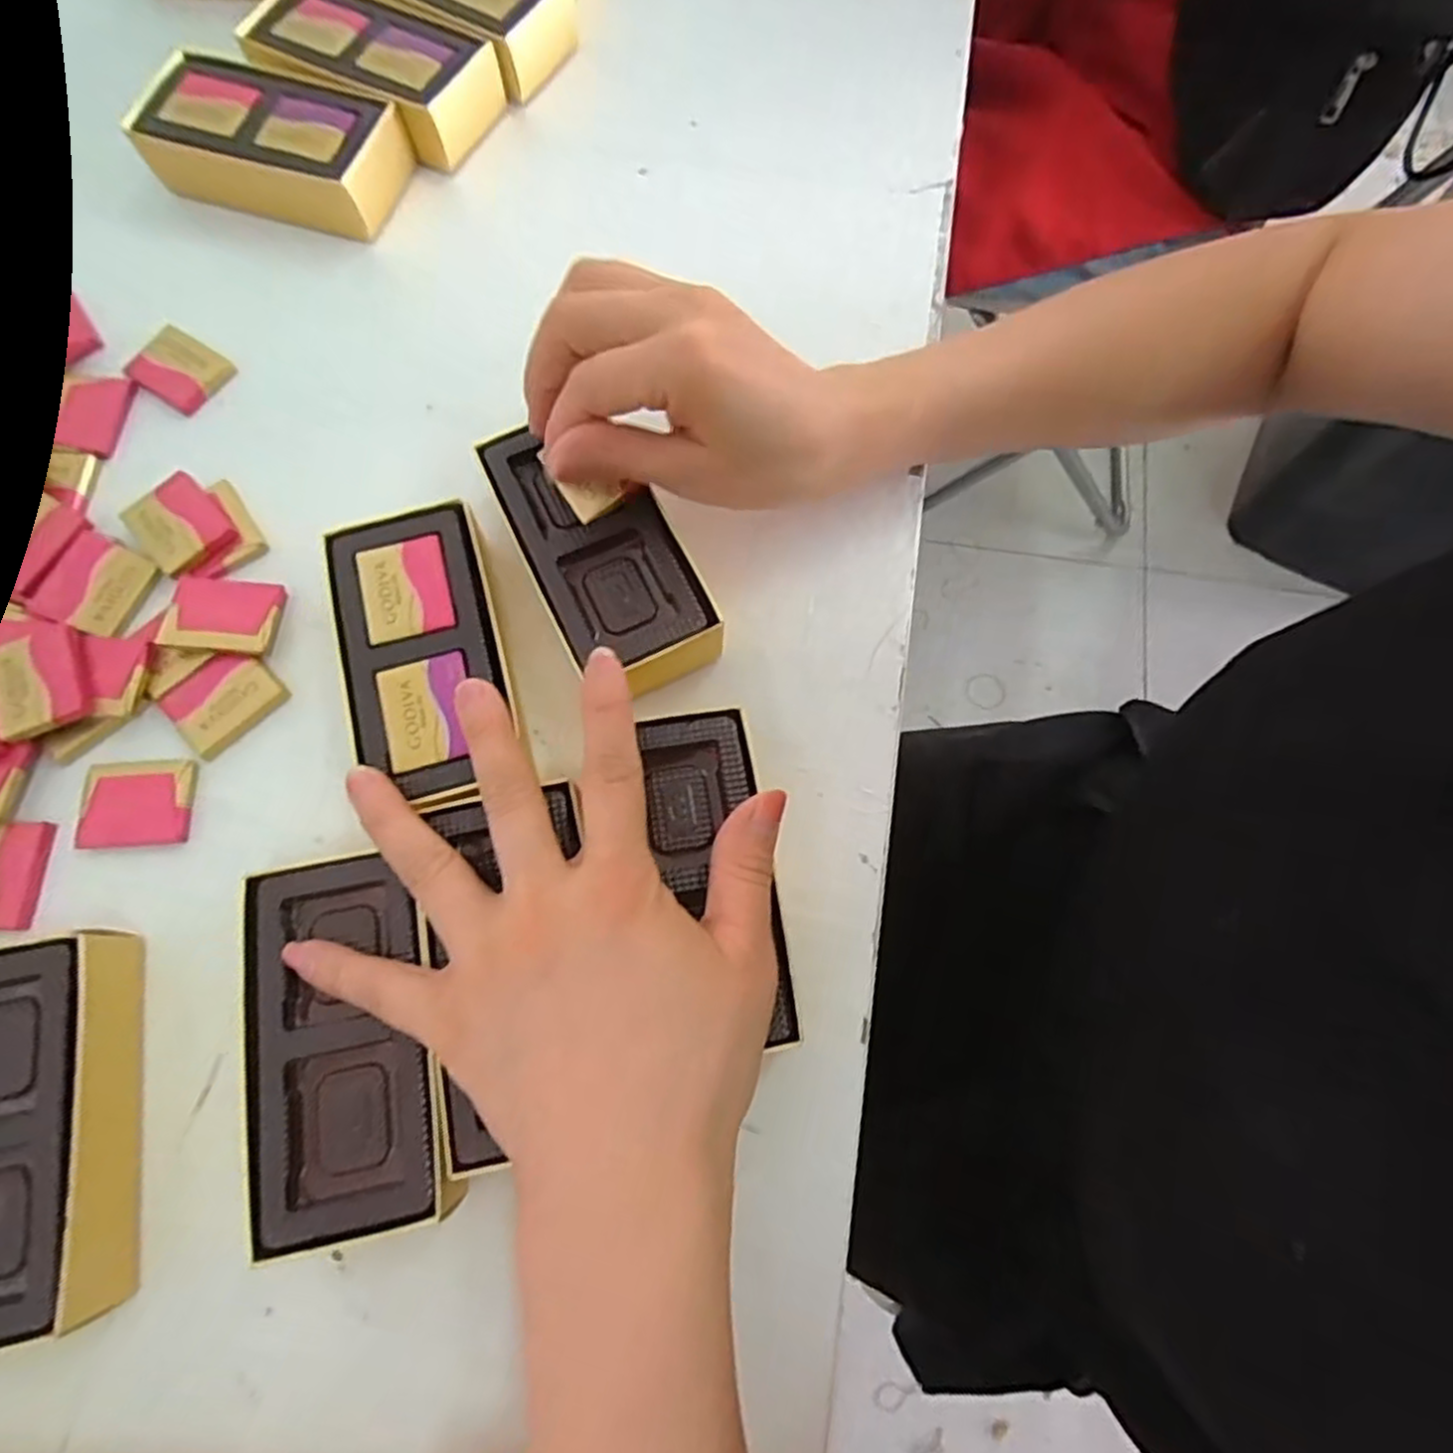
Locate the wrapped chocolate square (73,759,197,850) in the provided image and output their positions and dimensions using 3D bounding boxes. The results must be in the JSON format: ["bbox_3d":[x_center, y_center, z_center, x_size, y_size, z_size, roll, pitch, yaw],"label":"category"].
[{"bbox_3d":[-0.224,0.029,0.285,0.042,0.004,0.032,-2,73,-1],"label":"wrapped chocolate square"}]

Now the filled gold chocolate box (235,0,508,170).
[{"bbox_3d":[-0.176,-0.327,0.382,0.121,0.035,0.066,25,74,7],"label":"filled gold chocolate box"}]

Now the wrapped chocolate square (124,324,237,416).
[{"bbox_3d":[-0.249,-0.163,0.343,0.039,0.004,0.031,32,75,9],"label":"wrapped chocolate square"}]

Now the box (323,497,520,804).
[{"bbox_3d":[-0.112,-0.024,0.289,0.056,0.031,0.113,-16,74,-5],"label":"box"}]

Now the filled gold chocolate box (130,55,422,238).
[{"bbox_3d":[-0.216,-0.279,0.366,0.116,0.033,0.063,19,74,5],"label":"filled gold chocolate box"}]

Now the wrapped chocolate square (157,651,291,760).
[{"bbox_3d":[-0.199,-0.012,0.296,0.033,0.005,0.038,43,77,11],"label":"wrapped chocolate square"}]

